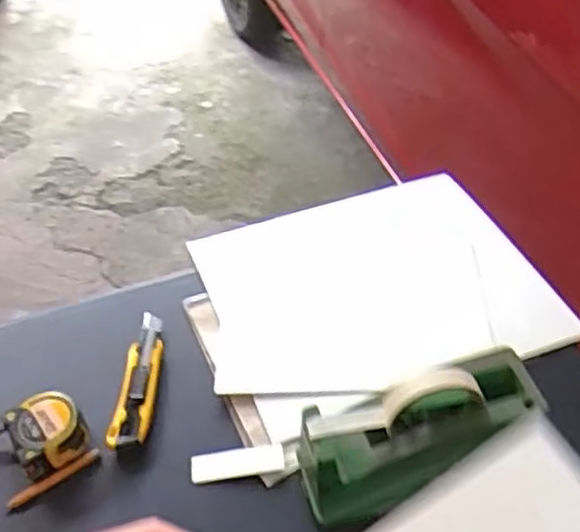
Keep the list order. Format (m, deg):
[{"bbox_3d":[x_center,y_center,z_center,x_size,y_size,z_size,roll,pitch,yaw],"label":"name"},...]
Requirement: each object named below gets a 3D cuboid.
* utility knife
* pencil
[{"bbox_3d":[-0.149,0.104,0.764,0.033,0.024,0.155,0,46,3],"label":"utility knife"},{"bbox_3d":[-0.213,0.192,0.697,0.088,0.010,0.009,-30,51,-23],"label":"pencil"}]

